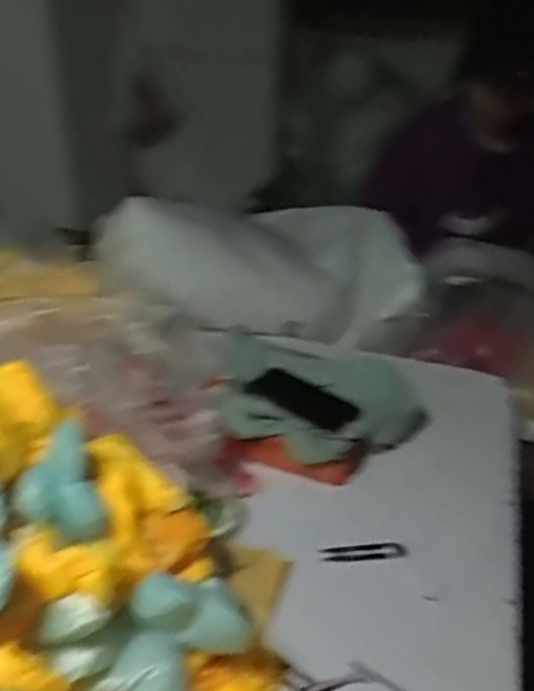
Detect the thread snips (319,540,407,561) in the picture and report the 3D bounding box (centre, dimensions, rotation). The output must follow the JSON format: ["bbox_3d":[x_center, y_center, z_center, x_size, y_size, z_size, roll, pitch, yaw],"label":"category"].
[{"bbox_3d":[0.117,0.250,0.832,0.104,0.004,0.026,-1,35,-5],"label":"thread snips"}]

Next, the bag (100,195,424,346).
[{"bbox_3d":[-0.011,-0.172,1.317,0.589,0.182,0.273,9,35,9],"label":"bag"}]

